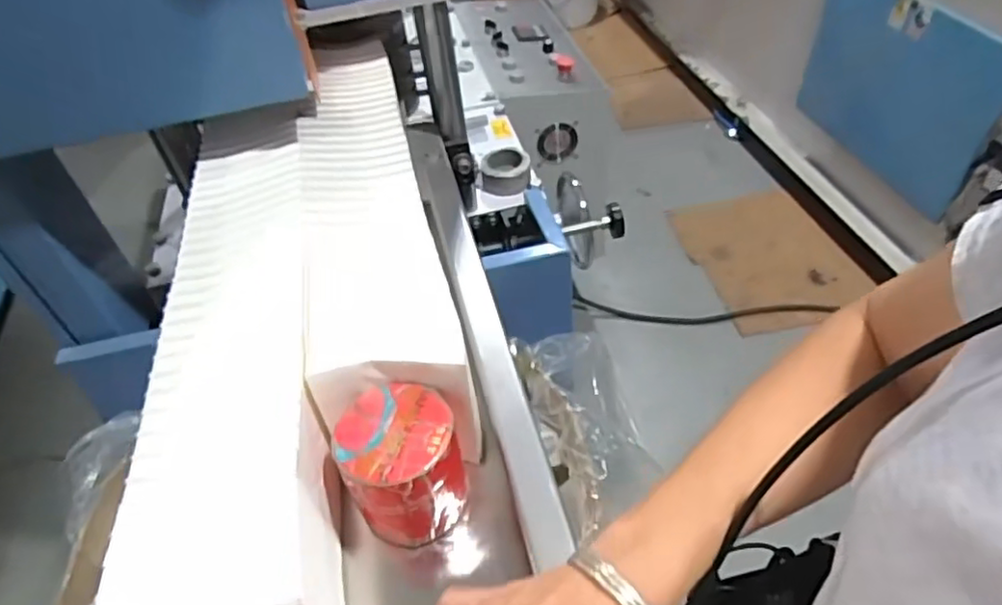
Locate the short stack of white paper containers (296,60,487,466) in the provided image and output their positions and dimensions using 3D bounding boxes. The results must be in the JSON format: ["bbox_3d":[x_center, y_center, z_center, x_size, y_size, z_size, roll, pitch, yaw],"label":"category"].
[{"bbox_3d":[-0.133,-0.068,0.683,0.146,0.148,0.519,-13,46,-6],"label":"short stack of white paper containers"}]

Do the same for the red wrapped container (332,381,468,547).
[{"bbox_3d":[-0.070,0.121,0.489,0.081,0.092,0.086,-4,46,4],"label":"red wrapped container"}]

